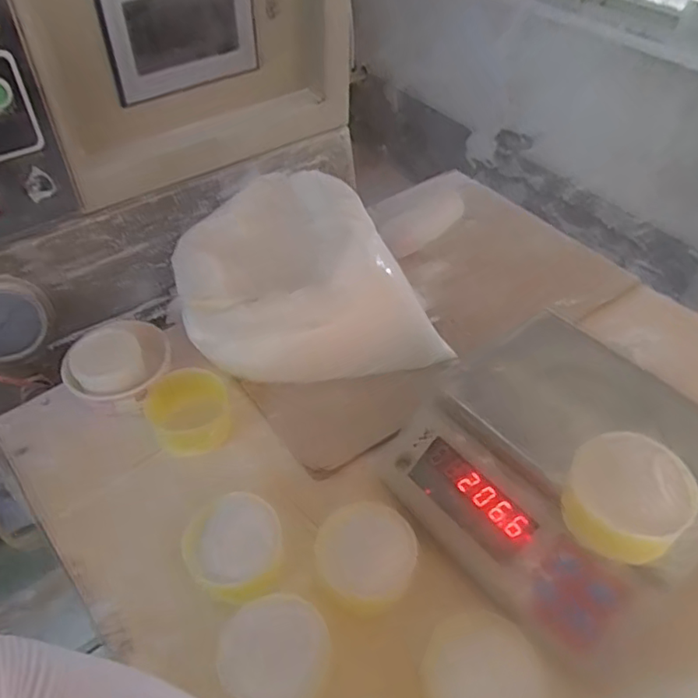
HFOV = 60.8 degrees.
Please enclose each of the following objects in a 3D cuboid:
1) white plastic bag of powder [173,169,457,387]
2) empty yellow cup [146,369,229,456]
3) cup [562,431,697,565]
[{"bbox_3d":[-0.056,-0.076,0.727,0.276,0.159,0.211,-13,47,-13],"label":"white plastic bag of powder"},{"bbox_3d":[-0.178,0.072,0.669,0.086,0.053,0.083,0,46,0],"label":"empty yellow cup"},{"bbox_3d":[0.223,0.118,0.475,0.089,0.050,0.088,0,46,0],"label":"cup"}]

